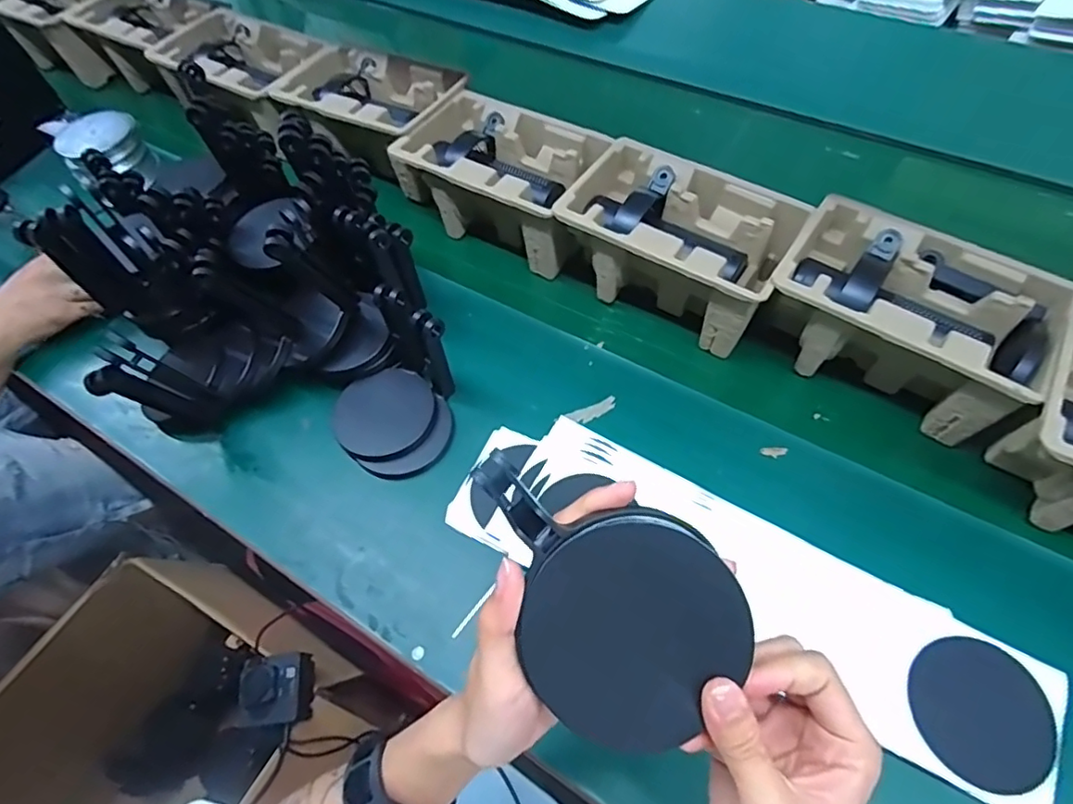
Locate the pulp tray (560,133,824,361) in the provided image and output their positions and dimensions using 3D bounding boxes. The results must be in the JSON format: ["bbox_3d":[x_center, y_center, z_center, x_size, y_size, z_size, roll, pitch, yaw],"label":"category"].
[{"bbox_3d":[0.139,-0.164,0.612,0.231,0.111,0.143,29,61,16],"label":"pulp tray"}]

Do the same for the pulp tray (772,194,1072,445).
[{"bbox_3d":[0.336,-0.078,0.538,0.222,0.100,0.148,32,62,18],"label":"pulp tray"}]

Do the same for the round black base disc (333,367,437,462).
[{"bbox_3d":[-0.147,0.011,0.557,0.095,0.014,0.090,-23,60,-15],"label":"round black base disc"}]

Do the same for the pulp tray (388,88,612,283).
[{"bbox_3d":[-0.042,-0.263,0.684,0.227,0.101,0.145,31,61,17],"label":"pulp tray"}]

